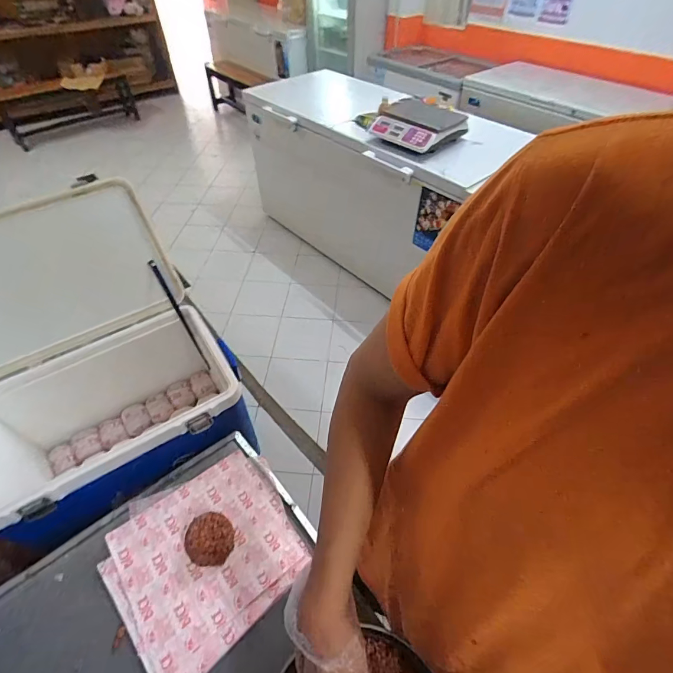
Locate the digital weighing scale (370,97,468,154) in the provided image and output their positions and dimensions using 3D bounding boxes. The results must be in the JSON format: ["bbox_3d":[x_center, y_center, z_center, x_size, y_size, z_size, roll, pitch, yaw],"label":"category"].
[{"bbox_3d":[0.360,-0.942,1.688,0.347,0.117,0.347,37,56,26],"label":"digital weighing scale"}]

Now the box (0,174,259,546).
[{"bbox_3d":[-0.543,0.079,0.873,0.497,0.508,0.584,-29,54,-24],"label":"box"}]

